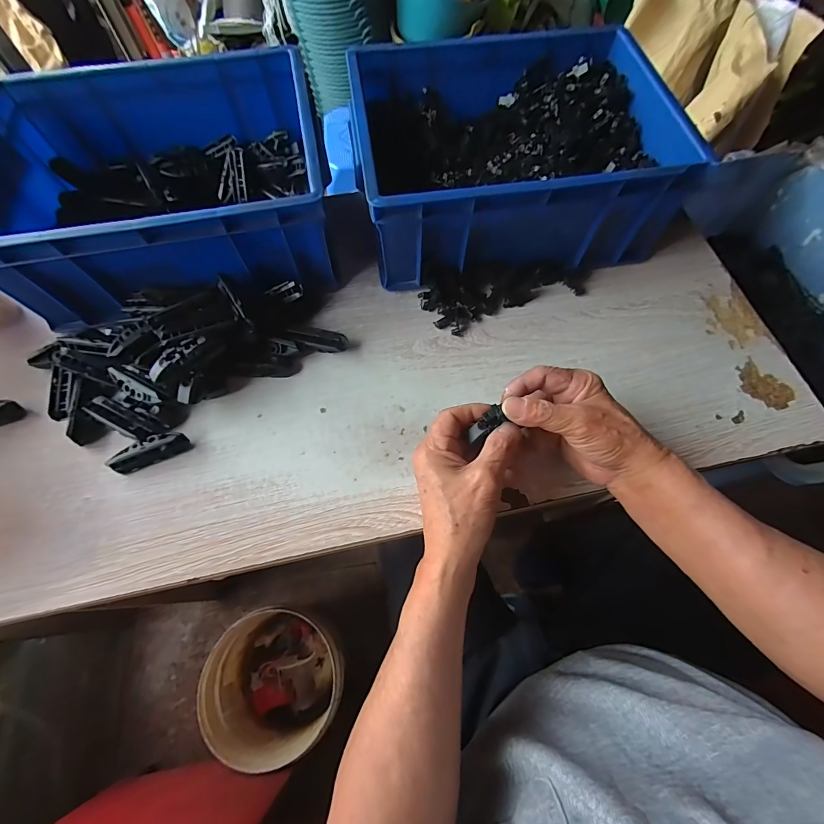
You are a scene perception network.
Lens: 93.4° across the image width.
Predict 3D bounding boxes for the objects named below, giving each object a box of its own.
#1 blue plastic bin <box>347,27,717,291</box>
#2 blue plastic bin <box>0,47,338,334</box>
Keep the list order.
[{"bbox_3d":[0.108,-0.304,0.468,0.326,0.132,0.267,-7,66,-3],"label":"blue plastic bin"},{"bbox_3d":[-0.267,-0.255,0.449,0.329,0.130,0.271,-9,66,-4],"label":"blue plastic bin"}]

